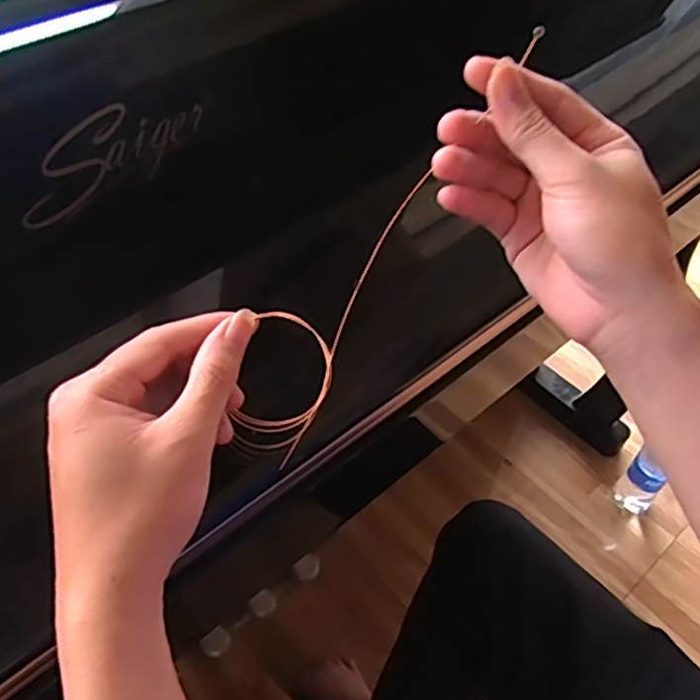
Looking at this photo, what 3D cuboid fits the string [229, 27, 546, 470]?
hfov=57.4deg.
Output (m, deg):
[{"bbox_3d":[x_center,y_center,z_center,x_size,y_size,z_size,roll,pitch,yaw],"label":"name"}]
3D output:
[{"bbox_3d":[0.011,-0.055,0.299,0.044,0.016,0.229,31,89,24],"label":"string"}]

